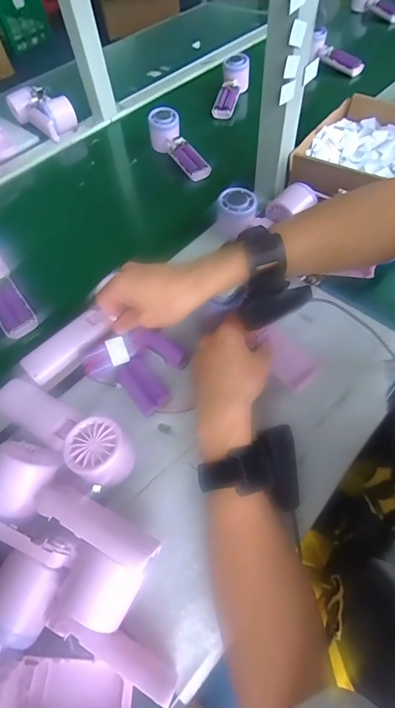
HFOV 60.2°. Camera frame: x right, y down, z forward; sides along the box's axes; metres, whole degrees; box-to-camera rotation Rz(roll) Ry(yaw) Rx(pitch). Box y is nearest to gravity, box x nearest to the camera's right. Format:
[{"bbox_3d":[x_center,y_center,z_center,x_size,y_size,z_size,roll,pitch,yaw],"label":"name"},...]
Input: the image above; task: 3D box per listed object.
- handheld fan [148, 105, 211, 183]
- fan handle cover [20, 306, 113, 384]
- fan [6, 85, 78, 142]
[{"bbox_3d":[-0.034,-0.379,0.629,0.050,0.049,0.162,-31,78,-15],"label":"handheld fan"},{"bbox_3d":[-0.149,-0.011,0.393,0.041,0.011,0.106,40,71,21],"label":"fan handle cover"},{"bbox_3d":[-0.324,-0.506,0.705,0.142,0.048,0.073,31,66,18],"label":"fan"}]

